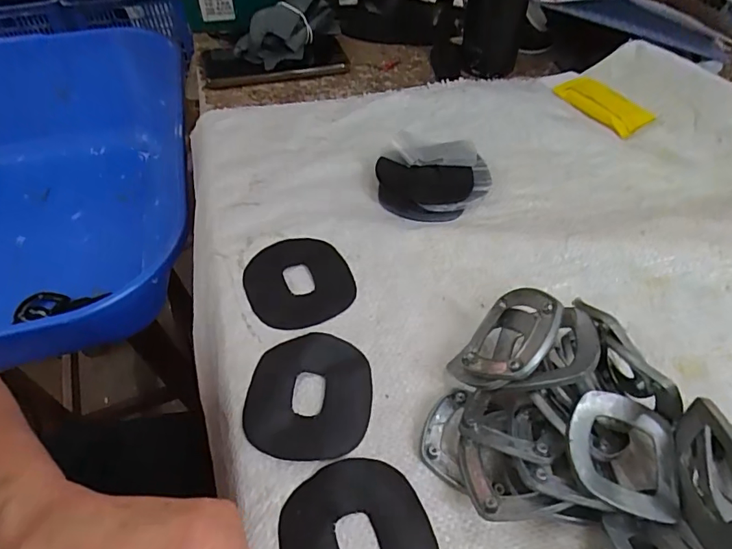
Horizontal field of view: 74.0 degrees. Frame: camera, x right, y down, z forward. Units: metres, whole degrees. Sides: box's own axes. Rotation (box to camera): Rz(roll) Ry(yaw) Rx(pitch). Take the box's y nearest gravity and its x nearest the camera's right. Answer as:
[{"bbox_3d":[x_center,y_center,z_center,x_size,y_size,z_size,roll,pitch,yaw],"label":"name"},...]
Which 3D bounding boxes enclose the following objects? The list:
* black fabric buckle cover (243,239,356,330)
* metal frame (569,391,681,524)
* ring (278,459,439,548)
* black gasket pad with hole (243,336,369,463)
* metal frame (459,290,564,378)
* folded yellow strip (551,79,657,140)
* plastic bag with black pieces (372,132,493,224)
[{"bbox_3d":[-0.049,0.004,0.359,0.077,0.004,0.079,-27,55,-23],"label":"black fabric buckle cover"},{"bbox_3d":[0.132,0.090,0.245,0.058,0.015,0.059,7,50,5],"label":"metal frame"},{"bbox_3d":[-0.004,0.138,0.250,0.075,0.004,0.079,-15,51,-14],"label":"ring"},{"bbox_3d":[-0.034,0.074,0.302,0.073,0.005,0.080,6,50,4],"label":"black gasket pad with hole"},{"bbox_3d":[0.085,0.039,0.293,0.015,0.067,0.063,44,60,-21],"label":"metal frame"},{"bbox_3d":[0.249,-0.180,0.512,0.054,0.008,0.095,-24,54,-21],"label":"folded yellow strip"},{"bbox_3d":[0.058,-0.085,0.421,0.094,0.027,0.082,12,50,9],"label":"plastic bag with black pieces"}]

